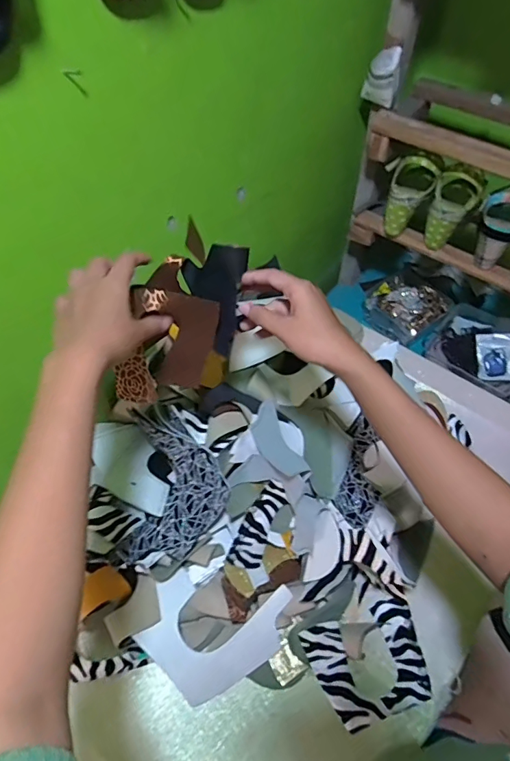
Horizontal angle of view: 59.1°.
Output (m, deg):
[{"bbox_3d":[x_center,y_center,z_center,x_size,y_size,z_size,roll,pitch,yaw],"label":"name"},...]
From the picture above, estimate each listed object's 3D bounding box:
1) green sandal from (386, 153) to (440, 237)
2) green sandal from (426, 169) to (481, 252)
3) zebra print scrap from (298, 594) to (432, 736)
[{"bbox_3d":[0.290,-0.353,0.868,0.076,0.144,0.063,33,34,21],"label":"green sandal"},{"bbox_3d":[0.372,-0.327,0.851,0.083,0.134,0.097,23,58,16],"label":"green sandal"},{"bbox_3d":[0.152,0.366,0.587,0.150,0.016,0.119,-16,62,-13],"label":"zebra print scrap"}]

